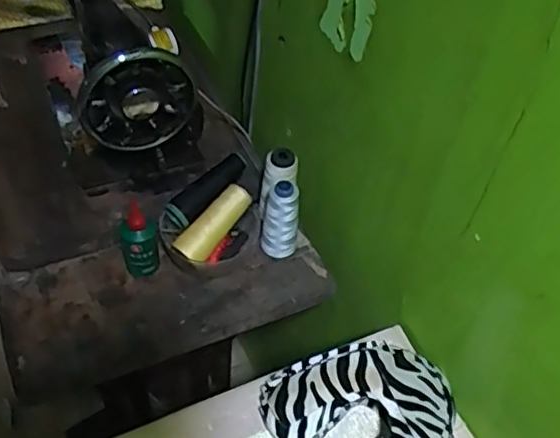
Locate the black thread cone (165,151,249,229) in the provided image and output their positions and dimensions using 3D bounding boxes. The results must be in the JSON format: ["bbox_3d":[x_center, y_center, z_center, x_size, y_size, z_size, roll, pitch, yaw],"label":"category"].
[{"bbox_3d":[-0.091,-0.037,0.759,0.034,0.029,0.119,37,69,25],"label":"black thread cone"}]

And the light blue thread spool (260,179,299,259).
[{"bbox_3d":[0.000,0.001,0.763,0.044,0.110,0.037,4,49,-1],"label":"light blue thread spool"}]

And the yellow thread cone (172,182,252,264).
[{"bbox_3d":[-0.079,0.006,0.748,0.034,0.038,0.113,35,72,24],"label":"yellow thread cone"}]

